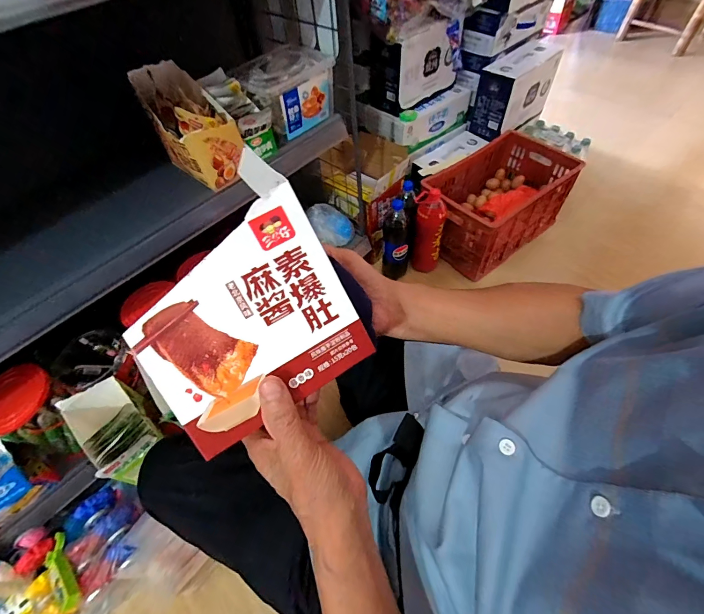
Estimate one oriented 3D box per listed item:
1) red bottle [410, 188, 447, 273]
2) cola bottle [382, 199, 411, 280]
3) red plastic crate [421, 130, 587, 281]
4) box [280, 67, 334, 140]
[{"bbox_3d":[0.245,-0.239,1.137,0.096,0.273,0.087,11,57,11],"label":"red bottle"},{"bbox_3d":[0.142,-0.204,1.117,0.088,0.279,0.075,7,57,8],"label":"cola bottle"},{"bbox_3d":[0.490,-0.363,1.233,0.468,0.249,0.318,-31,60,-17],"label":"red plastic crate"},{"bbox_3d":[-0.098,-0.457,0.789,0.025,0.095,0.155,31,63,22],"label":"box"}]

